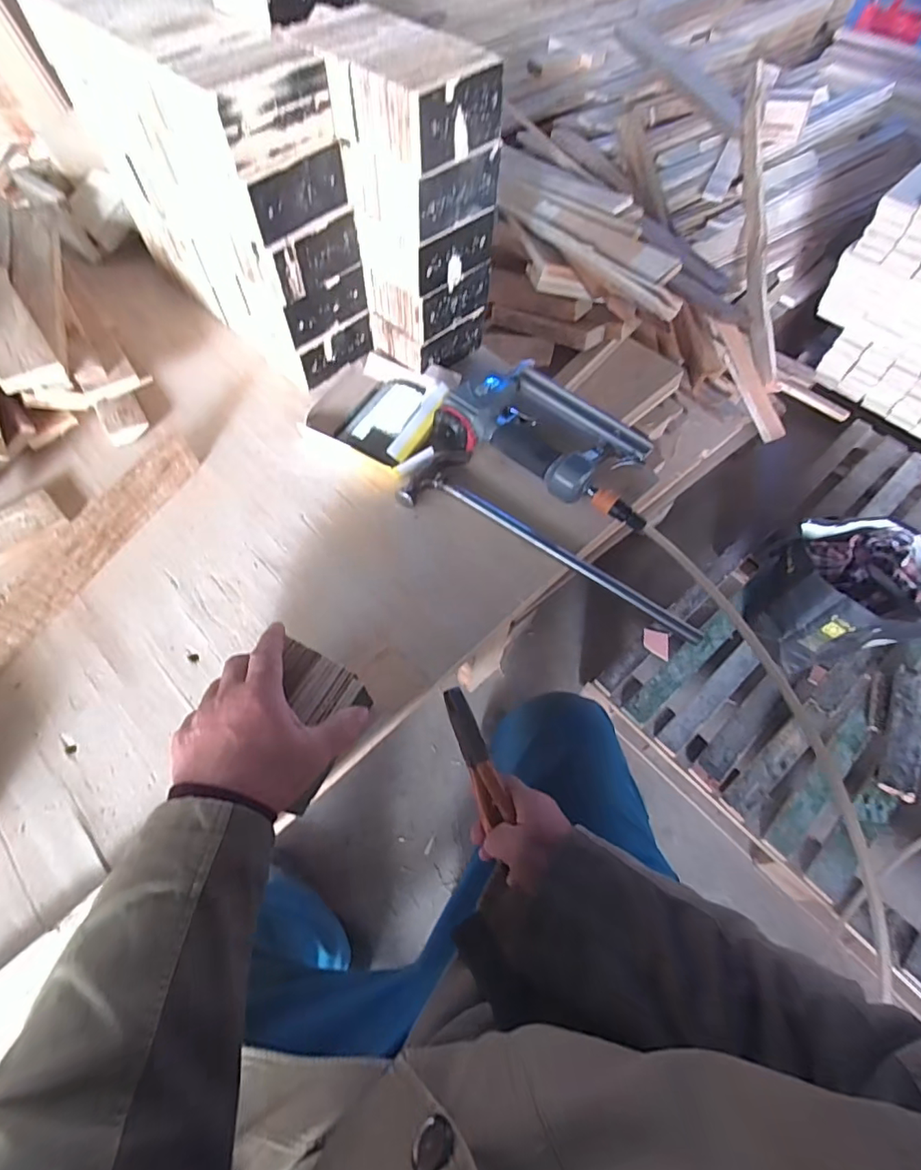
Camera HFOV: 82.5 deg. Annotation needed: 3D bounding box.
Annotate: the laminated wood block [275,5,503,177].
[{"bbox_3d":[-0.072,-0.504,0.529,0.203,0.061,0.116,41,68,18],"label":"laminated wood block"}]

